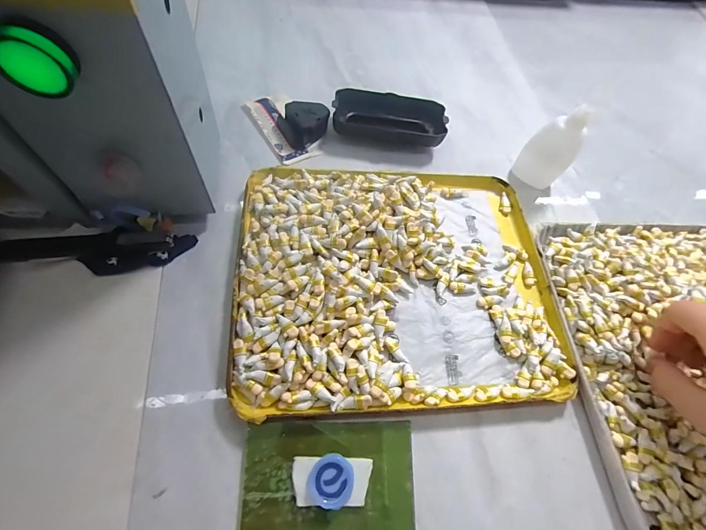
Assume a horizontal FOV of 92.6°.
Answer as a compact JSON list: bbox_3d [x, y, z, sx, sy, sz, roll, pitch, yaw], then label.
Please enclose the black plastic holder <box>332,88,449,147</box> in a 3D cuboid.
[{"bbox_3d":[0.037,-0.148,0.340,0.109,0.032,0.046,11,63,-2],"label":"black plastic holder"}]

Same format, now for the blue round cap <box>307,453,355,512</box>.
[{"bbox_3d":[-0.013,0.131,0.205,0.026,0.011,0.027,26,63,6],"label":"blue round cap"}]

